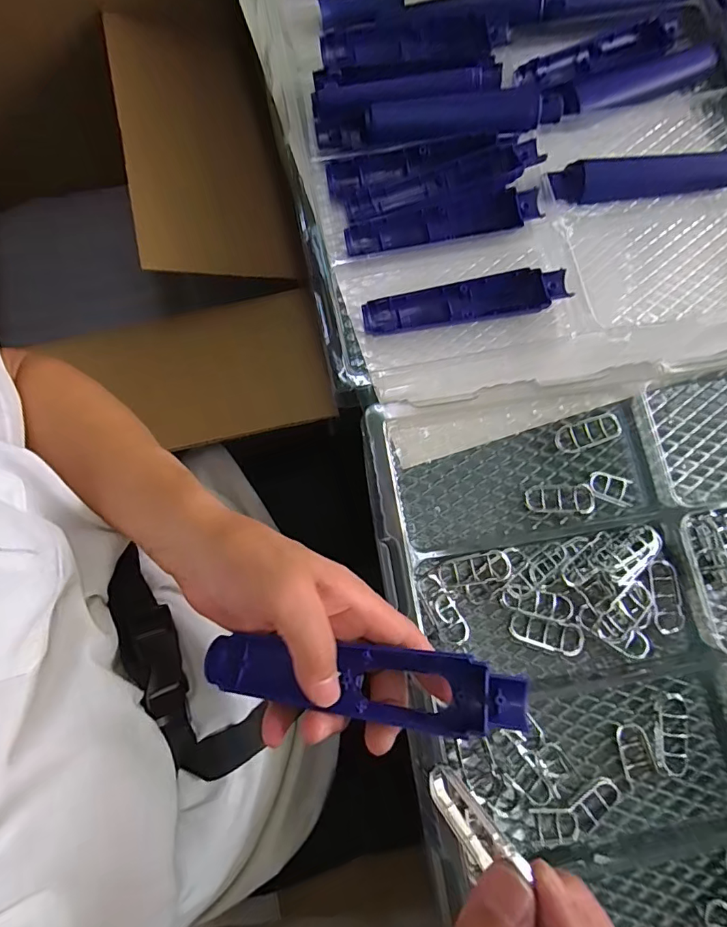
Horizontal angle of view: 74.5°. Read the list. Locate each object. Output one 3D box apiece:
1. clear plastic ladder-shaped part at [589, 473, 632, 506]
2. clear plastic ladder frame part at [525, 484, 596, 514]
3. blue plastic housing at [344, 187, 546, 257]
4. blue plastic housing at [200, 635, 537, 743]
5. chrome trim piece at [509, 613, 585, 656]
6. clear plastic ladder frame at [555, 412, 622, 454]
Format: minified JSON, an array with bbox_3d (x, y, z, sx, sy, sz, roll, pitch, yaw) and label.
[{"bbox_3d":[0.193,0.020,0.372,0.034,0.005,0.021,11,78,2],"label":"clear plastic ladder-shaped part"},{"bbox_3d":[0.153,0.027,0.370,0.051,0.007,0.022,3,78,0],"label":"clear plastic ladder frame part"},{"bbox_3d":[0.069,-0.206,0.412,0.167,0.022,0.031,-11,78,-3],"label":"blue plastic housing"},{"bbox_3d":[-0.001,0.120,0.262,0.171,0.019,0.038,3,77,11],"label":"blue plastic housing"},{"bbox_3d":[0.133,0.123,0.346,0.052,0.010,0.022,16,78,3],"label":"chrome trim piece"},{"bbox_3d":[0.178,-0.024,0.378,0.052,0.010,0.022,-16,78,-4],"label":"clear plastic ladder frame"}]

